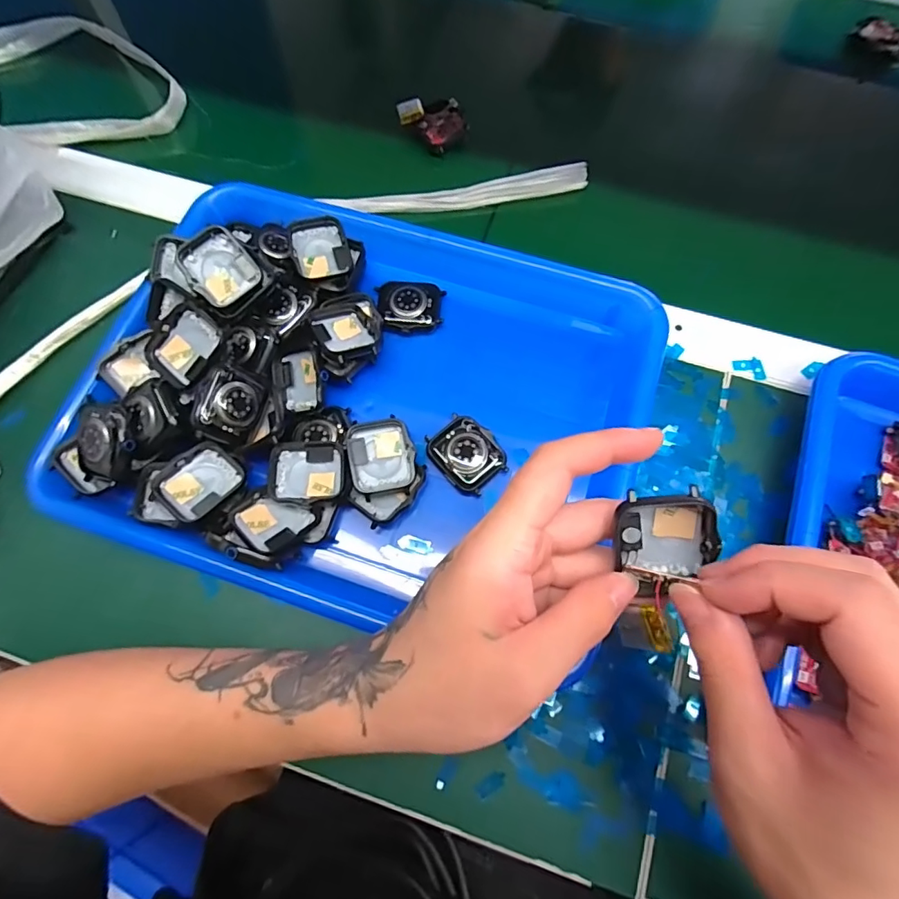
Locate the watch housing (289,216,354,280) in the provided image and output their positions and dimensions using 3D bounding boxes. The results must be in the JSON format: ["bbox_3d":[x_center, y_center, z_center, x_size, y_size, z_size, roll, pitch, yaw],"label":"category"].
[{"bbox_3d":[-0.086,-0.134,0.325,0.035,0.016,0.039,-18,72,-5],"label":"watch housing"}]

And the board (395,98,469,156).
[{"bbox_3d":[-0.012,-0.263,0.388,0.043,0.013,0.048,-32,74,-9],"label":"board"}]

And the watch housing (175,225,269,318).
[{"bbox_3d":[-0.138,-0.108,0.295,0.039,0.011,0.046,-44,101,-7],"label":"watch housing"}]

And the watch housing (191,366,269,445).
[{"bbox_3d":[-0.126,-0.025,0.278,0.010,0.035,0.043,0,69,47],"label":"watch housing"}]

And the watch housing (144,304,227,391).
[{"bbox_3d":[-0.150,-0.058,0.278,0.039,0.010,0.040,37,93,7],"label":"watch housing"}]

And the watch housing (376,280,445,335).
[{"bbox_3d":[-0.027,-0.097,0.329,0.044,0.012,0.037,3,72,2],"label":"watch housing"}]

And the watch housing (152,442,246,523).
[{"bbox_3d":[-0.143,0.019,0.277,0.034,0.011,0.042,37,76,12],"label":"watch housing"}]

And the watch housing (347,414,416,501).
[{"bbox_3d":[-0.041,0.004,0.290,0.037,0.009,0.045,-11,72,-3],"label":"watch housing"}]

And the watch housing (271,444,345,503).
[{"bbox_3d":[-0.083,0.013,0.285,0.041,0.010,0.035,-2,72,0],"label":"watch housing"}]

